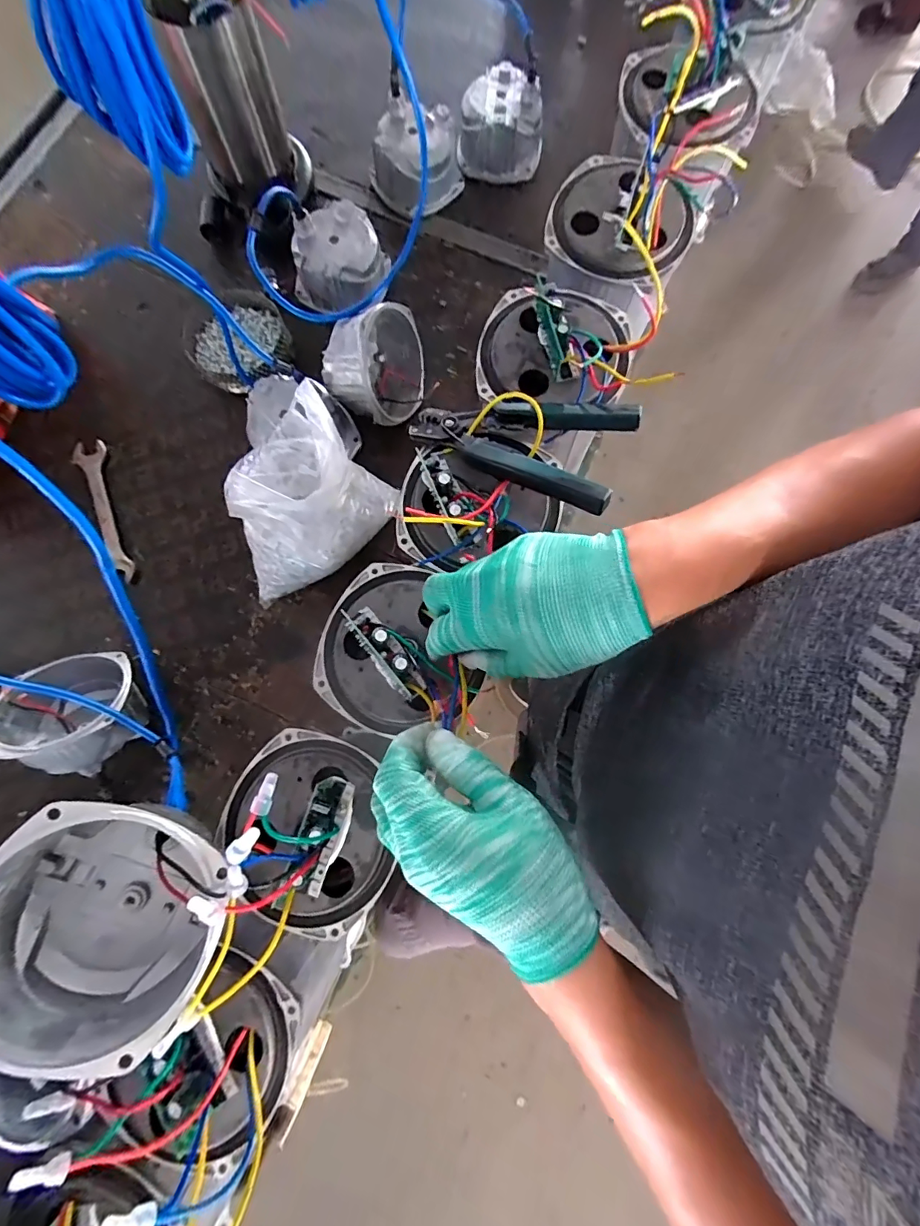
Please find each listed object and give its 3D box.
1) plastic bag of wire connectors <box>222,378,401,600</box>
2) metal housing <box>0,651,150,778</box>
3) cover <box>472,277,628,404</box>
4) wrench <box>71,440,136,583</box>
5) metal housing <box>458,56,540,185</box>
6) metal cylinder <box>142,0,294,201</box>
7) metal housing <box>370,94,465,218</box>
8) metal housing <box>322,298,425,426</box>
[{"bbox_3d":[-0.196,-0.120,0.532,0.158,0.175,0.205,27,81,6],"label":"plastic bag of wire connectors"},{"bbox_3d":[-0.443,0.115,0.523,0.129,0.088,0.129,3,45,-3],"label":"metal housing"},{"bbox_3d":[0.083,-0.240,0.391,0.127,0.041,0.115,10,80,3],"label":"cover"},{"bbox_3d":[-0.493,-0.142,0.629,0.044,0.014,0.222,-22,80,-3],"label":"wrench"},{"bbox_3d":[0.062,-0.738,0.691,0.126,0.080,0.119,4,80,2],"label":"metal housing"},{"bbox_3d":[-0.310,-0.693,0.598,0.126,0.193,0.110,-20,80,-2],"label":"metal cylinder"},{"bbox_3d":[-0.064,-0.672,0.684,0.138,0.078,0.114,-15,79,-1],"label":"metal housing"},{"bbox_3d":[-0.110,-0.319,0.591,0.079,0.128,0.133,13,117,22],"label":"metal housing"}]

